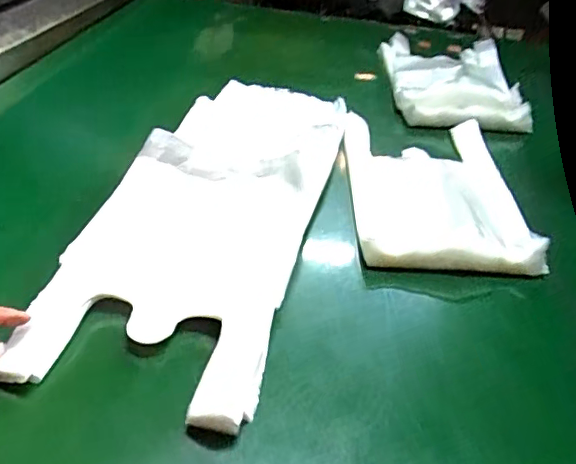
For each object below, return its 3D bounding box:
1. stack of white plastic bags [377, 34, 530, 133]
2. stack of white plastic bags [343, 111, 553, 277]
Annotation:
[{"bbox_3d":[0.281,-0.269,0.973,0.211,0.062,0.355,4,36,-4],"label":"stack of white plastic bags"},{"bbox_3d":[0.179,-0.056,0.702,0.208,0.039,0.312,4,36,-4],"label":"stack of white plastic bags"}]

